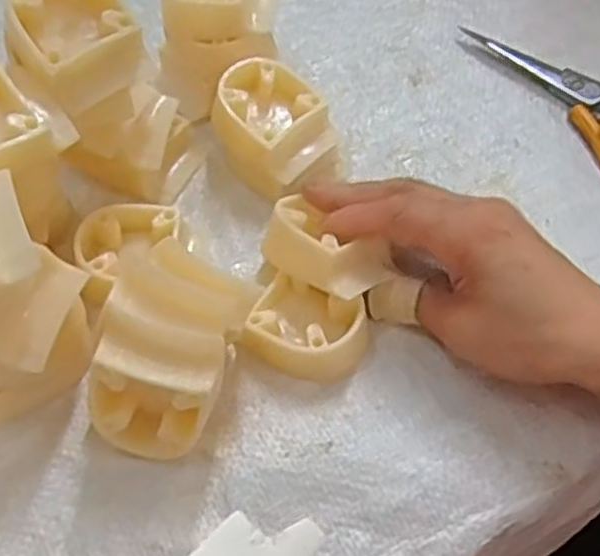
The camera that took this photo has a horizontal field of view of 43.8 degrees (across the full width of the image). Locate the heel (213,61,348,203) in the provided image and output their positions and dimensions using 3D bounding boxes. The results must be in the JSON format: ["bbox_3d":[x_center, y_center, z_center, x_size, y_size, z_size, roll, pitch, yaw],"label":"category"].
[{"bbox_3d":[-0.011,-0.074,0.383,0.063,0.043,0.048,34,63,17],"label":"heel"}]

